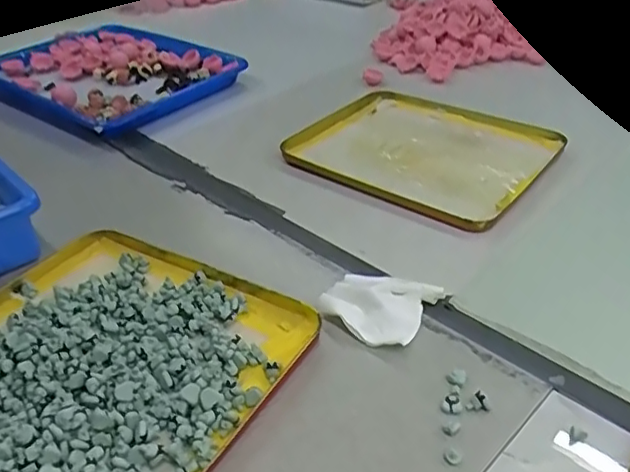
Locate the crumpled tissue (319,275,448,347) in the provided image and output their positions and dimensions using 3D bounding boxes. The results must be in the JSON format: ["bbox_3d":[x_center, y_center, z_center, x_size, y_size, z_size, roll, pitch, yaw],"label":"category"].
[{"bbox_3d":[0.047,0.049,0.446,0.075,0.014,0.072,18,42,27],"label":"crumpled tissue"}]

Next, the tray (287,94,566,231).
[{"bbox_3d":[0.110,-0.092,0.627,0.241,0.015,0.206,23,44,32],"label":"tray"}]

